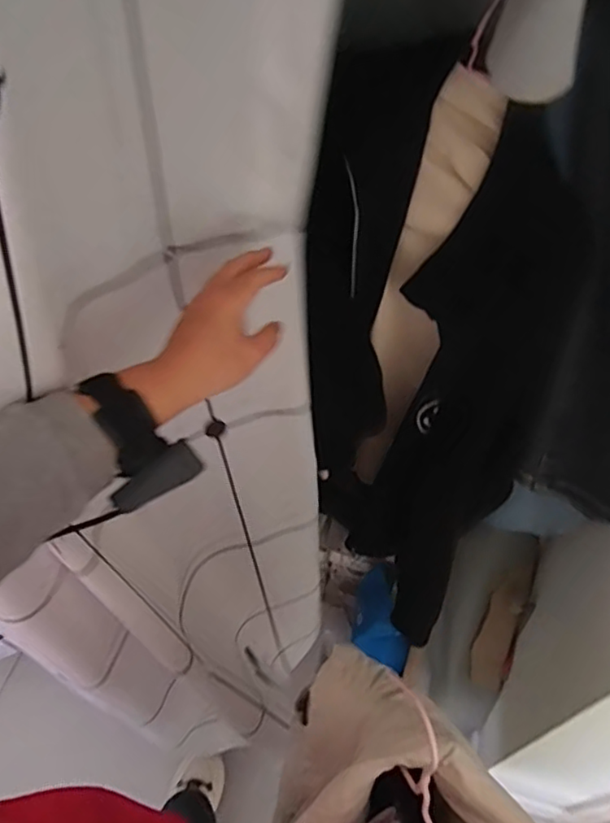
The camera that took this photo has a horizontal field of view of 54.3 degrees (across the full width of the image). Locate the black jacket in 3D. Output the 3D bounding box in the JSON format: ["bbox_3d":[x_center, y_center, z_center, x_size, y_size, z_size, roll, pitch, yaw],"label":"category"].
[{"bbox_3d":[0.128,-0.033,0.764,0.169,0.660,0.353,-31,57,-22],"label":"black jacket"}]

